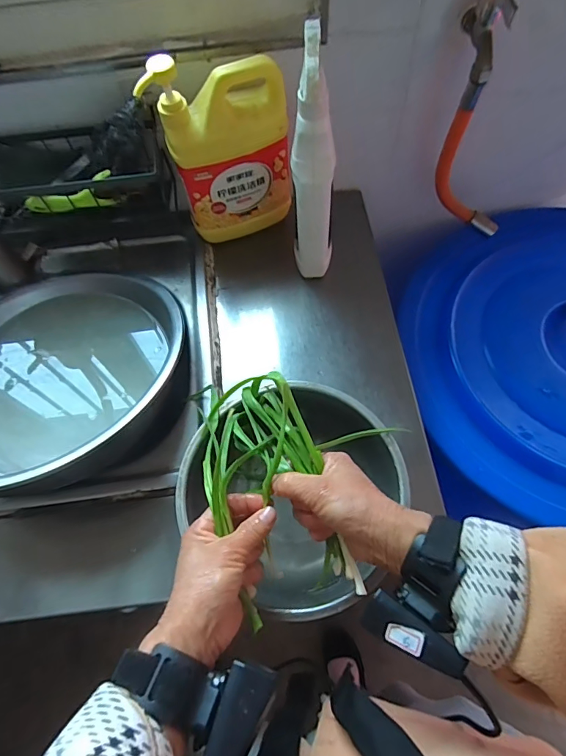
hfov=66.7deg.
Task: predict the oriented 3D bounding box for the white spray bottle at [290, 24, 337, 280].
[{"bbox_3d":[0.035,-0.244,0.514,0.051,0.259,0.095,-2,63,3],"label":"white spray bottle"}]

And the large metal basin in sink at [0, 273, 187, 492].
[{"bbox_3d":[-0.282,-0.015,0.527,0.314,0.090,0.298,13,65,10],"label":"large metal basin in sink"}]

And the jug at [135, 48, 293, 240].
[{"bbox_3d":[-0.071,-0.288,0.543,0.155,0.218,0.080,-13,64,-3],"label":"jug"}]

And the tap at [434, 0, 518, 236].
[{"bbox_3d":[0.266,-0.329,0.557,0.106,0.283,0.093,-2,63,3],"label":"tap"}]

